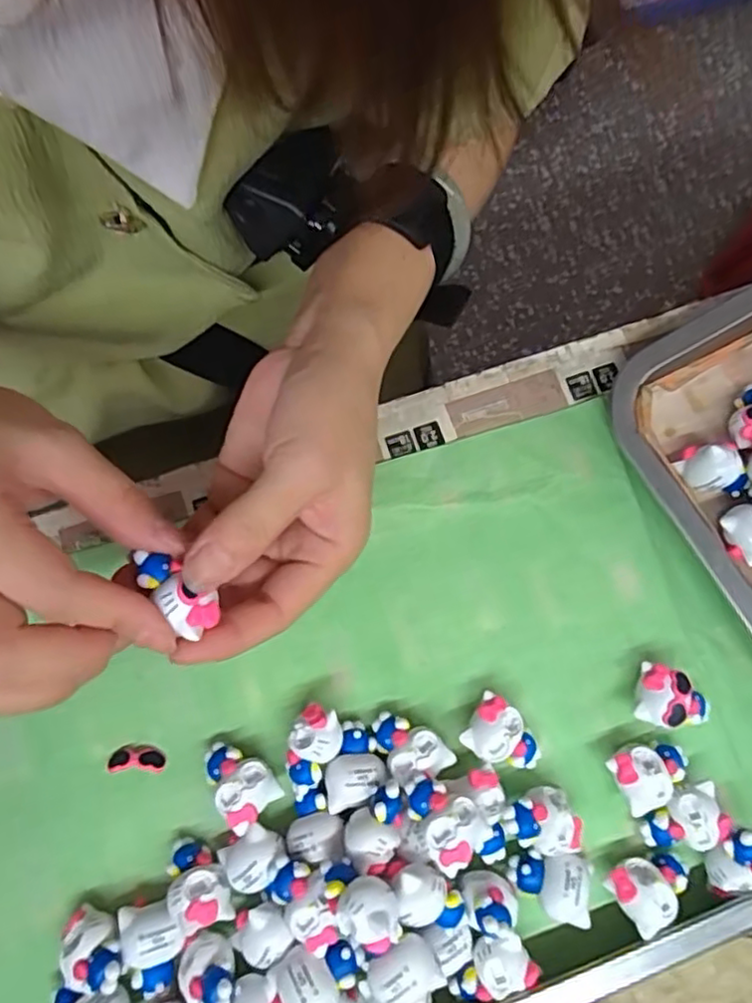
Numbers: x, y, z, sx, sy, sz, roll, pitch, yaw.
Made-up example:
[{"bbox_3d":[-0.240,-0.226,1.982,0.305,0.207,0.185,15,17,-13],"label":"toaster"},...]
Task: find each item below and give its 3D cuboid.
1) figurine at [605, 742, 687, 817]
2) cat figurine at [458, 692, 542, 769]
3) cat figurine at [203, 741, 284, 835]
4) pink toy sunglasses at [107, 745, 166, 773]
[{"bbox_3d":[0.117,0.115,0.284,0.032,0.020,0.026,-24,80,-6],"label":"figurine"},{"bbox_3d":[0.055,0.101,0.284,0.033,0.020,0.025,33,80,5],"label":"cat figurine"},{"bbox_3d":[-0.057,0.116,0.275,0.024,0.020,0.033,-37,82,-8],"label":"cat figurine"},{"bbox_3d":[-0.102,0.110,0.281,0.023,0.007,0.010,1,78,-1],"label":"pink toy sunglasses"}]

